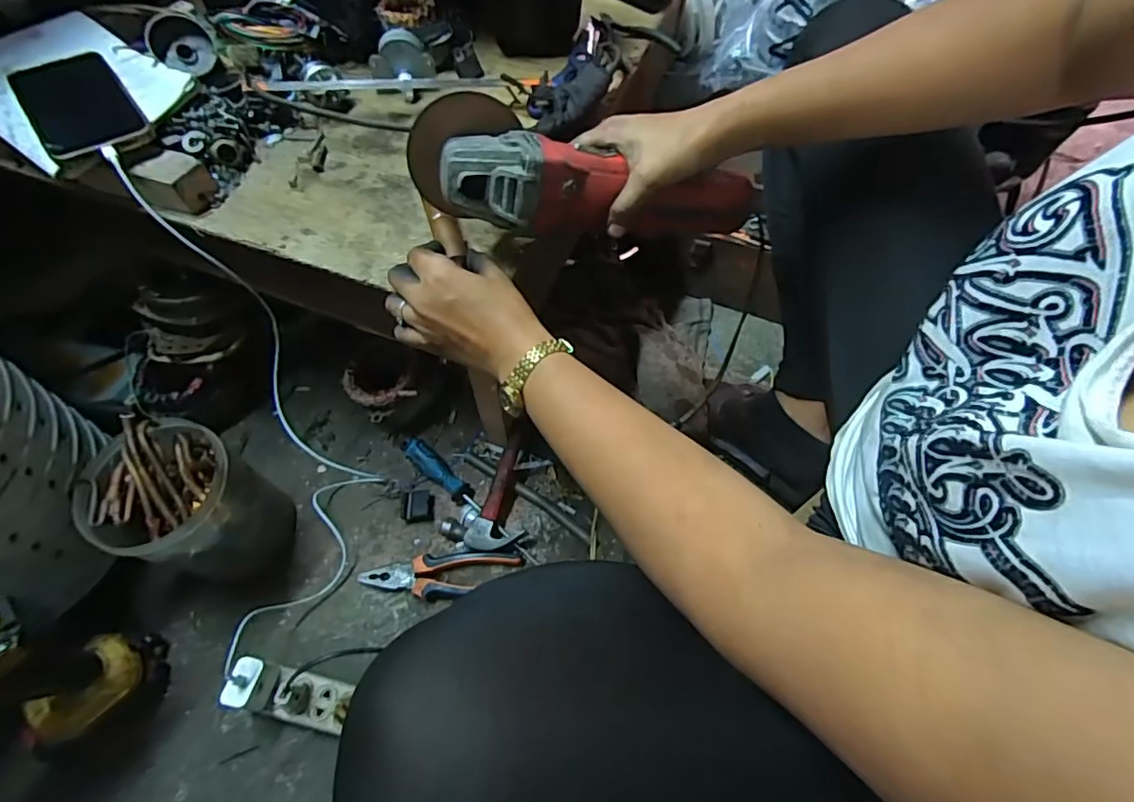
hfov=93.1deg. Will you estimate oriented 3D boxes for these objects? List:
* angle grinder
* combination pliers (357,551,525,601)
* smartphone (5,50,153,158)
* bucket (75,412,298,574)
[{"bbox_3d":[0.019,-0.171,0.439,0.284,0.077,0.090,6,58,-12],"label":"angle grinder"},{"bbox_3d":[-0.151,0.208,0.641,0.188,0.022,0.051,0,59,0],"label":"combination pliers"},{"bbox_3d":[-0.440,-0.268,0.485,0.079,0.010,0.159,-35,65,-19],"label":"smartphone"},{"bbox_3d":[-0.404,0.118,0.591,0.131,0.194,0.123,0,59,0],"label":"bucket"}]

